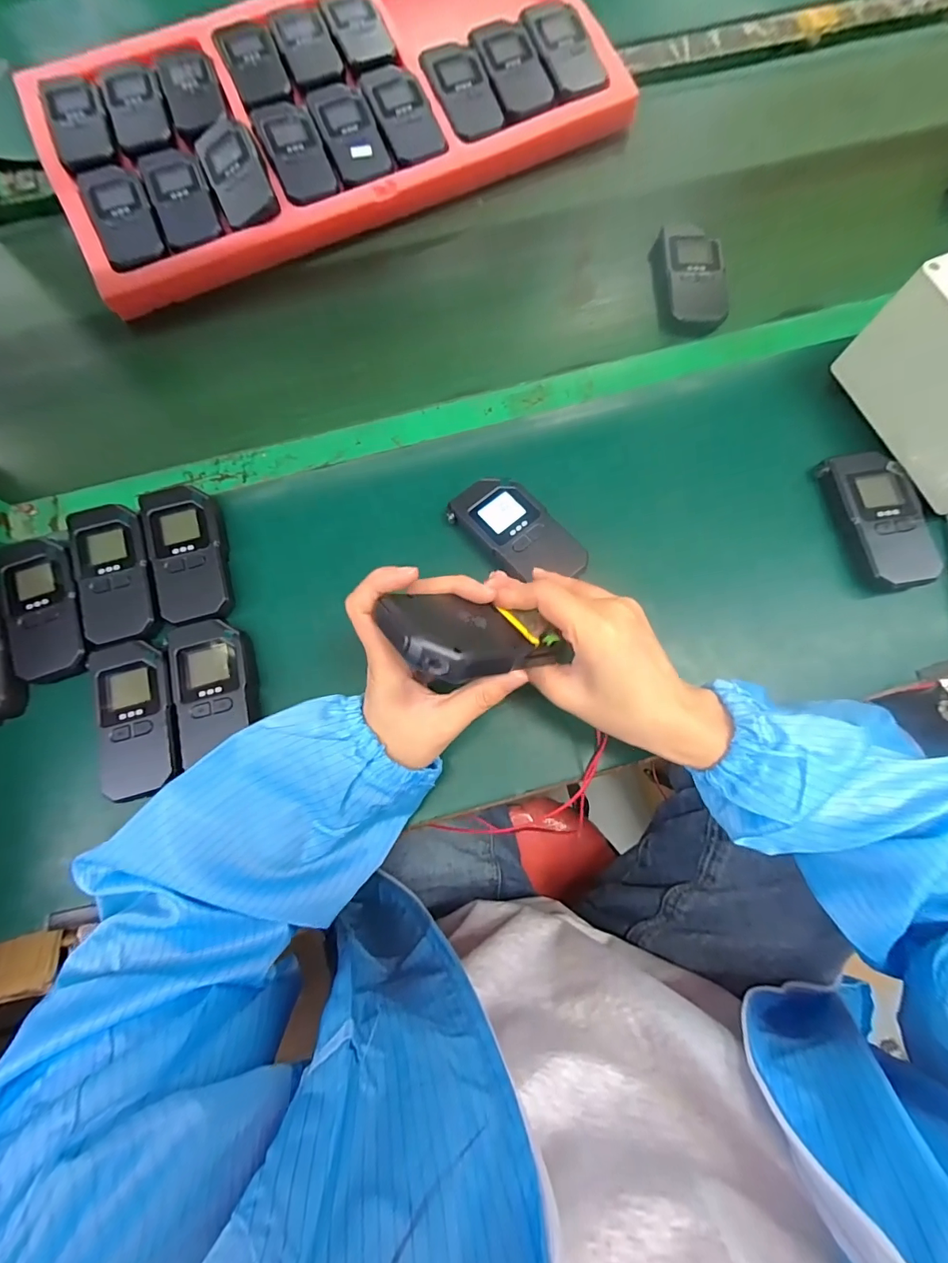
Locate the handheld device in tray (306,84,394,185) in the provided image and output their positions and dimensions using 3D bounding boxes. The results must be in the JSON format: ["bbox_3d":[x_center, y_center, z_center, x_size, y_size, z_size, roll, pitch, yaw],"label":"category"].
[{"bbox_3d":[-0.126,-0.508,0.474,0.055,0.016,0.114,-23,77,-4],"label":"handheld device in tray"}]

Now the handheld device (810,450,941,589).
[{"bbox_3d":[0.331,-0.090,0.380,0.060,0.022,0.117,-13,77,-1],"label":"handheld device"}]

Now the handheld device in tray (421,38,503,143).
[{"bbox_3d":[-0.014,-0.560,0.480,0.055,0.018,0.113,-23,78,-4],"label":"handheld device in tray"}]

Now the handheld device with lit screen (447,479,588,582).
[{"bbox_3d":[0.035,-0.079,0.382,0.058,0.031,0.113,-43,80,-8],"label":"handheld device with lit screen"}]

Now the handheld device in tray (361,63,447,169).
[{"bbox_3d":[-0.074,-0.532,0.478,0.055,0.016,0.112,-25,78,-4],"label":"handheld device in tray"}]

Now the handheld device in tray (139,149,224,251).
[{"bbox_3d":[-0.290,-0.432,0.461,0.056,0.016,0.116,-21,77,-3],"label":"handheld device in tray"}]

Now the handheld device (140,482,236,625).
[{"bbox_3d":[-0.234,-0.065,0.383,0.058,0.021,0.121,-18,77,-3],"label":"handheld device"}]

